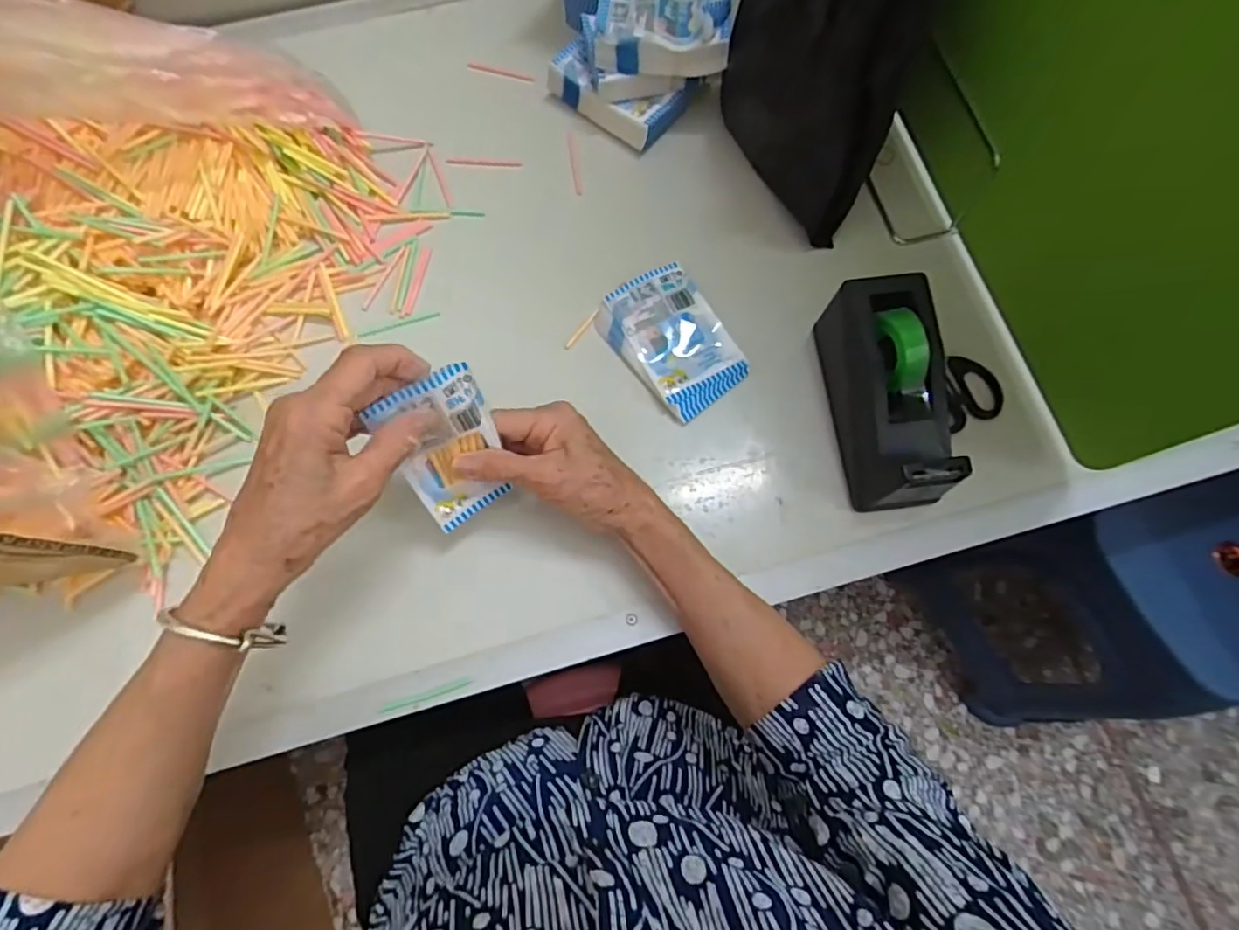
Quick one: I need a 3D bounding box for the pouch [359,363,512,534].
[{"bbox_3d":[-0.102,-0.008,0.367,0.063,0.102,0.009,-29,45,-10],"label":"pouch"}]

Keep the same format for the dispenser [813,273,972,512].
[{"bbox_3d":[0.188,-0.051,0.414,0.060,0.086,0.149,-8,75,-3],"label":"dispenser"}]

